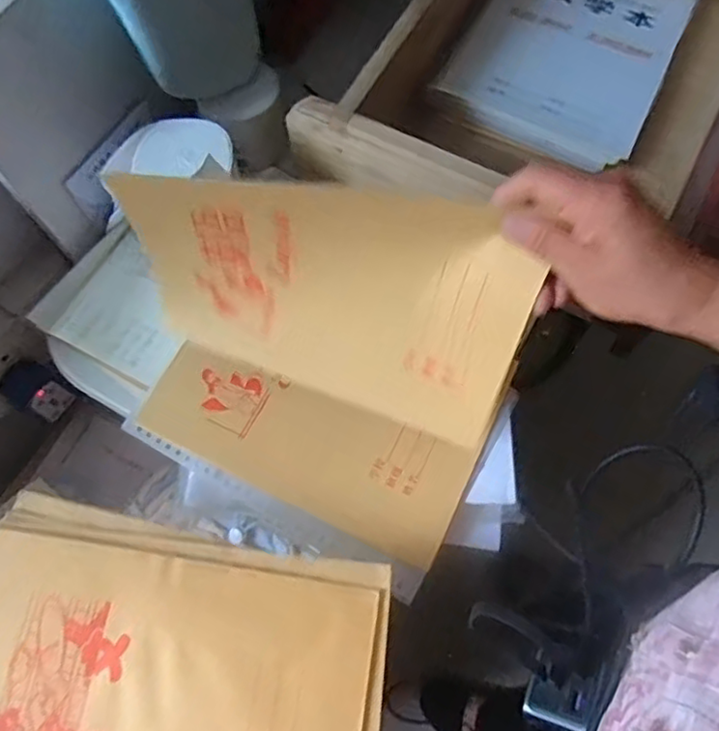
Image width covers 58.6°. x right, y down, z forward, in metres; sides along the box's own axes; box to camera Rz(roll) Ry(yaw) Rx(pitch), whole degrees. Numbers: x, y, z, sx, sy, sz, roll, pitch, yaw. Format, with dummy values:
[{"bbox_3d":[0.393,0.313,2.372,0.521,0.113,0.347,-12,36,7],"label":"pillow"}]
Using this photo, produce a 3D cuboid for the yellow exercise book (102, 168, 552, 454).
[{"bbox_3d":[-0.024,-0.038,0.417,0.253,0.175,0.051,15,42,8],"label":"yellow exercise book"}]

